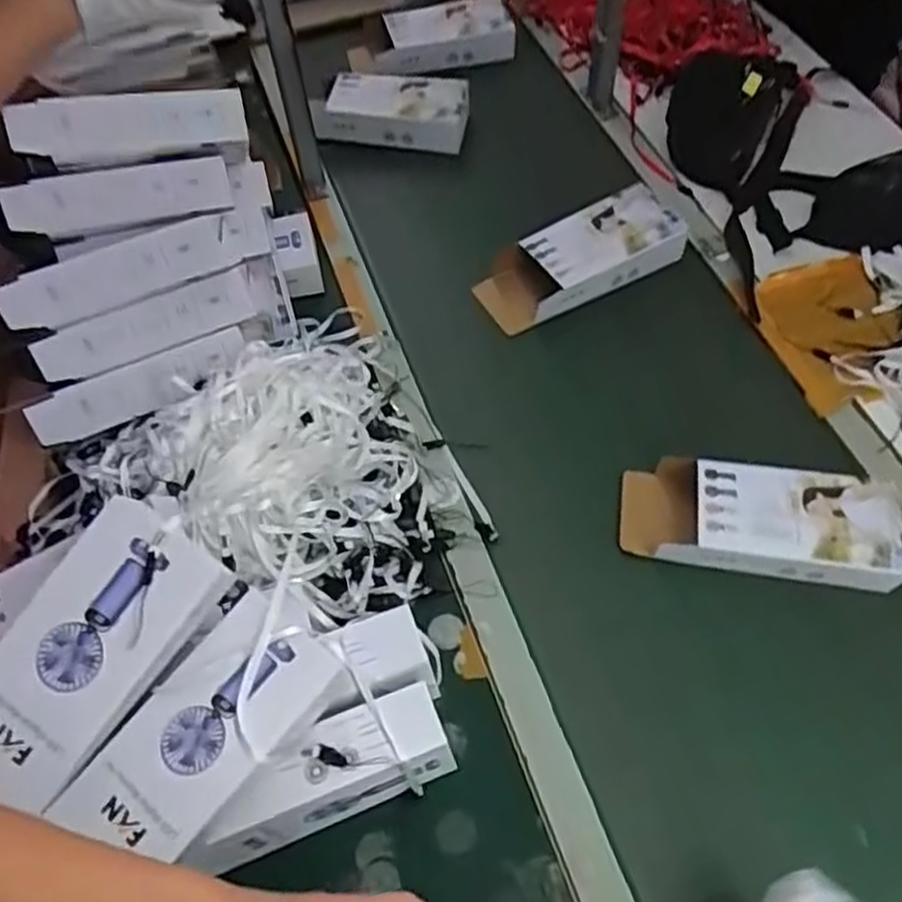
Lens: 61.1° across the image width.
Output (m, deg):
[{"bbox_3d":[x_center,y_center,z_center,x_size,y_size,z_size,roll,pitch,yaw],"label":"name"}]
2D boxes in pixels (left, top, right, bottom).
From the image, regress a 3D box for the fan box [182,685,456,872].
[{"bbox_3d":[-0.091,0.255,0.612,0.184,0.110,0.067,-20,60,-11],"label":"fan box"}]

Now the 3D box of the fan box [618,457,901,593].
[{"bbox_3d":[0.295,0.066,0.737,0.249,0.049,0.104,9,59,7],"label":"fan box"}]

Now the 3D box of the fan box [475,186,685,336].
[{"bbox_3d":[0.156,-0.236,0.934,0.255,0.057,0.097,-26,61,-14],"label":"fan box"}]

